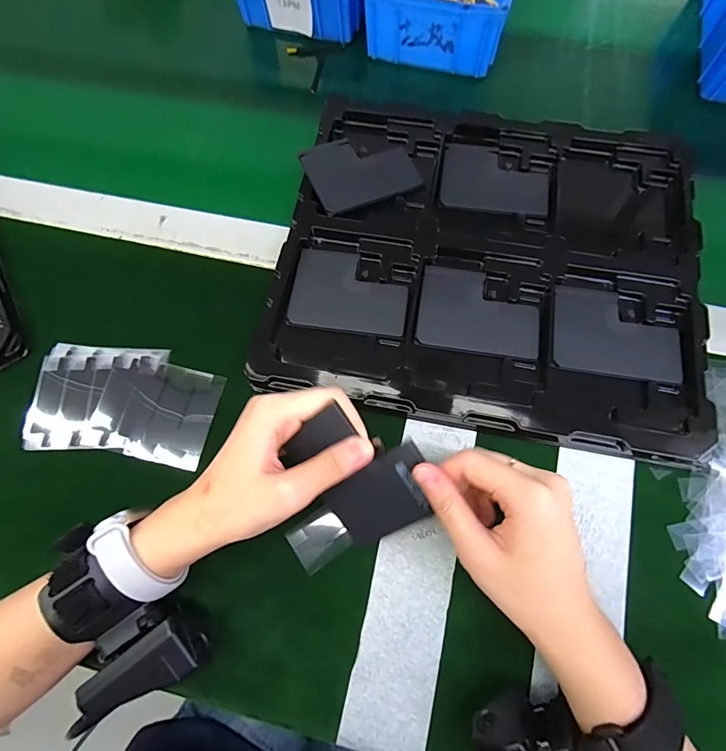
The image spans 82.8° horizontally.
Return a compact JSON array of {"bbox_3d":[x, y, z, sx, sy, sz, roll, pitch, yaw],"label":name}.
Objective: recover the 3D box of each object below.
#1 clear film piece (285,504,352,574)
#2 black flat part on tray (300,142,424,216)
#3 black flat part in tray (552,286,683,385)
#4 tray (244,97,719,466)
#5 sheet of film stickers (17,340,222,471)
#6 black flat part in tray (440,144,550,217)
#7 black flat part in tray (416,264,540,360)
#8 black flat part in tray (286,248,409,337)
[{"bbox_3d":[-0.030,0.111,0.282,0.037,0.004,0.032,-36,73,-11],"label":"clear film piece"},{"bbox_3d":[-0.002,-0.178,0.354,0.088,0.006,0.068,-23,74,-6],"label":"black flat part on tray"},{"bbox_3d":[0.188,-0.031,0.305,0.090,0.005,0.068,8,73,4],"label":"black flat part in tray"},{"bbox_3d":[0.099,-0.099,0.329,0.318,0.024,0.282,11,73,4],"label":"tray"},{"bbox_3d":[-0.182,0.020,0.315,0.137,0.005,0.084,7,72,0],"label":"sheet of film stickers"},{"bbox_3d":[0.115,-0.168,0.357,0.090,0.010,0.066,10,73,4],"label":"black flat part in tray"},{"bbox_3d":[0.090,-0.050,0.317,0.089,0.004,0.067,9,73,4],"label":"black flat part in tray"},{"bbox_3d":[-0.010,-0.066,0.326,0.090,0.005,0.069,8,73,3],"label":"black flat part in tray"}]

